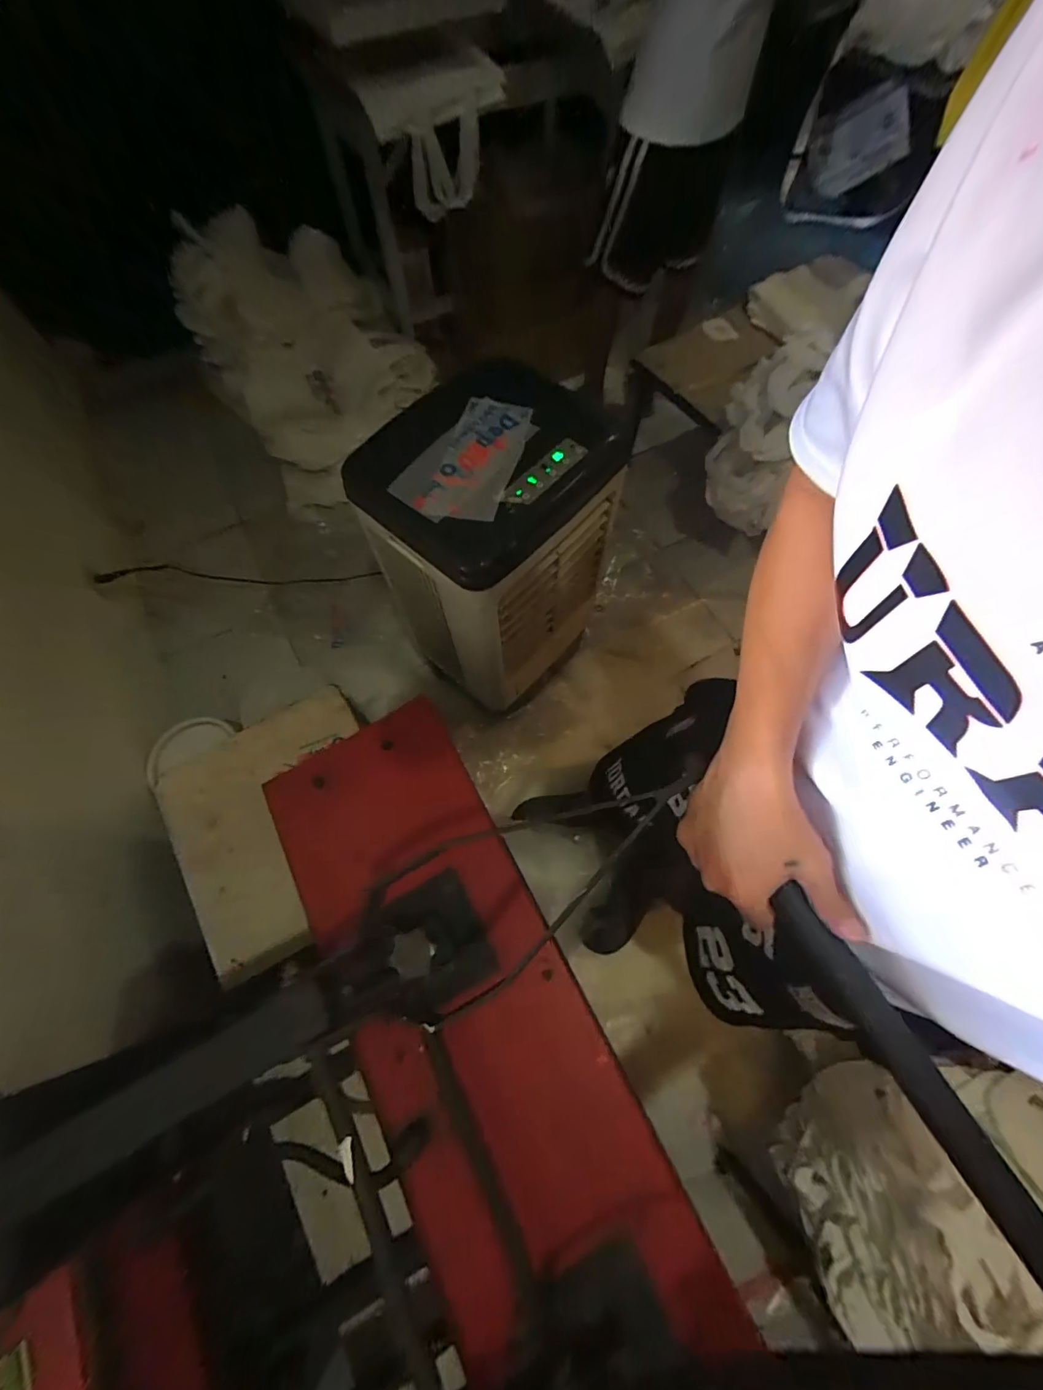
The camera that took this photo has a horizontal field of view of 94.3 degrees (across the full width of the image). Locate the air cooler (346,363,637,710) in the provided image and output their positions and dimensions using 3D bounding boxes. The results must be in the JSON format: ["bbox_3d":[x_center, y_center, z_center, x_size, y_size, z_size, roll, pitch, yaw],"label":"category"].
[{"bbox_3d":[-0.061,-0.256,0.958,0.316,0.514,0.384,39,73,14],"label":"air cooler"}]

